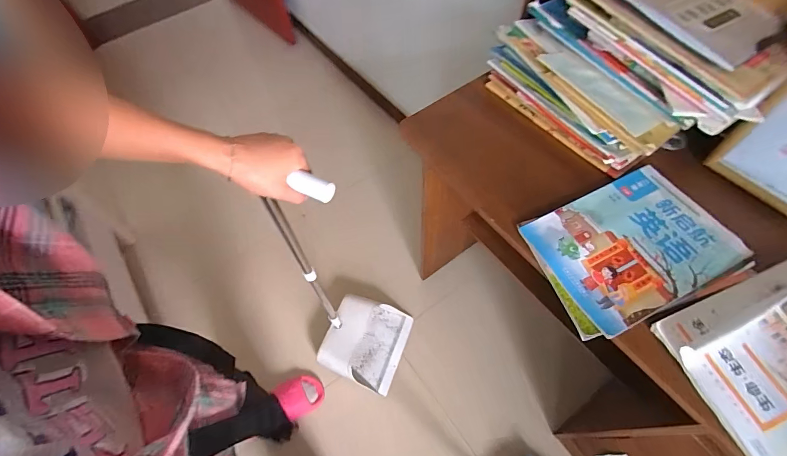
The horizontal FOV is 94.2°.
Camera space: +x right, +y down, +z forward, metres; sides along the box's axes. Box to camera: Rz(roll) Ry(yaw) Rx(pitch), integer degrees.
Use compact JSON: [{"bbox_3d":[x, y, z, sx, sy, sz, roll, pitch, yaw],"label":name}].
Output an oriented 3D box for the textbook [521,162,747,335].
[{"bbox_3d":[0.345,0.021,0.532,0.252,0.011,0.184,-24,63,-10],"label":"textbook"}]

